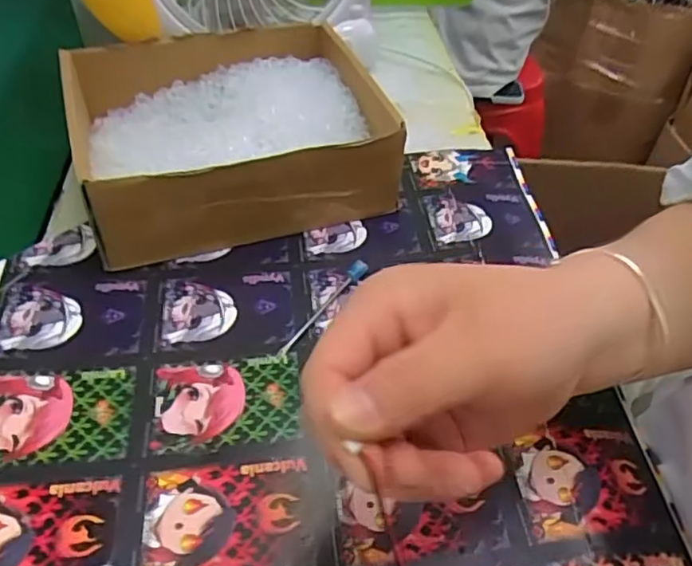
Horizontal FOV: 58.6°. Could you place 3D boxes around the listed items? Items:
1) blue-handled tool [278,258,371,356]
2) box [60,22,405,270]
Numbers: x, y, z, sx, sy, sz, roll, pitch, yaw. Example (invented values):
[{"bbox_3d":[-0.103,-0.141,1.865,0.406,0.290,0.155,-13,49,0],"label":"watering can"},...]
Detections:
[{"bbox_3d":[-0.013,0.014,0.382,0.010,0.011,0.085,28,51,21],"label":"blue-handled tool"},{"bbox_3d":[-0.086,-0.108,0.454,0.207,0.072,0.167,-14,49,-16],"label":"box"}]

